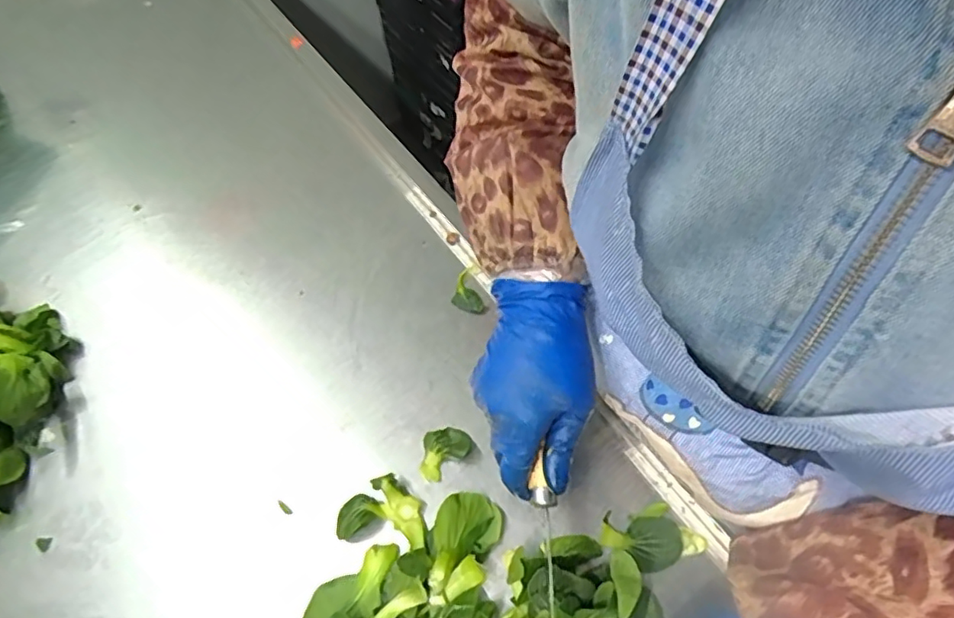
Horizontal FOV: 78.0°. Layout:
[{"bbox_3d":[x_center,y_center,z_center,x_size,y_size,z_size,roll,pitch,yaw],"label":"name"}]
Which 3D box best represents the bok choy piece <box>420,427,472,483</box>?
[{"bbox_3d":[-0.026,0.109,0.453,0.044,0.018,0.032,-31,62,-16],"label":"bok choy piece"}]

